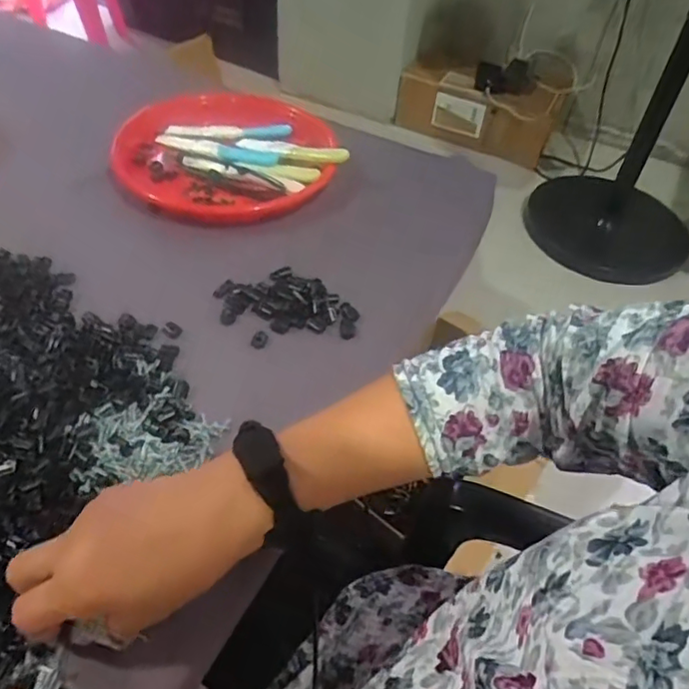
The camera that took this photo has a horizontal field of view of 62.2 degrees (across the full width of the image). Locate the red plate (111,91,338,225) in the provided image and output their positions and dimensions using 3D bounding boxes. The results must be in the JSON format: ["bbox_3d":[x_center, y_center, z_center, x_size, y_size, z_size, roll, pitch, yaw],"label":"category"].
[{"bbox_3d":[-0.141,-0.239,0.695,0.245,0.034,0.267,3,48,-3],"label":"red plate"}]

